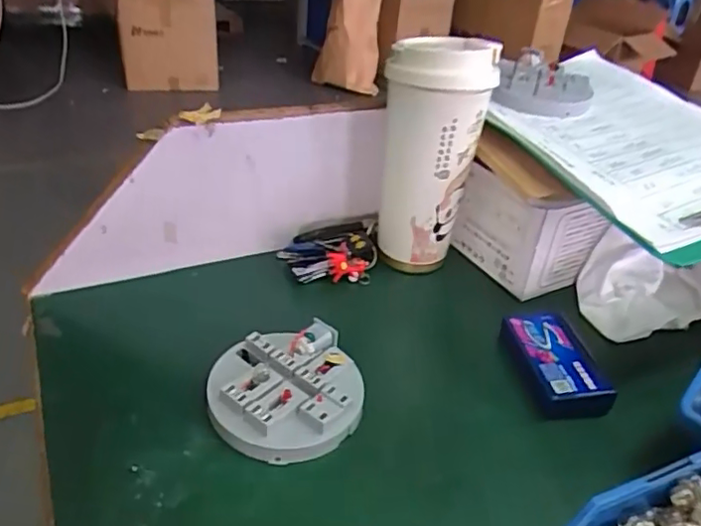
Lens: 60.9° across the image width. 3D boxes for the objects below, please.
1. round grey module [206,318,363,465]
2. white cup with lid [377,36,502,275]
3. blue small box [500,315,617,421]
[{"bbox_3d":[-0.044,0.086,0.400,0.097,0.032,0.094,4,33,-3],"label":"round grey module"},{"bbox_3d":[0.066,-0.087,0.513,0.079,0.196,0.078,9,34,5],"label":"white cup with lid"},{"bbox_3d":[0.151,0.075,0.448,0.059,0.022,0.088,-1,34,-10],"label":"blue small box"}]

